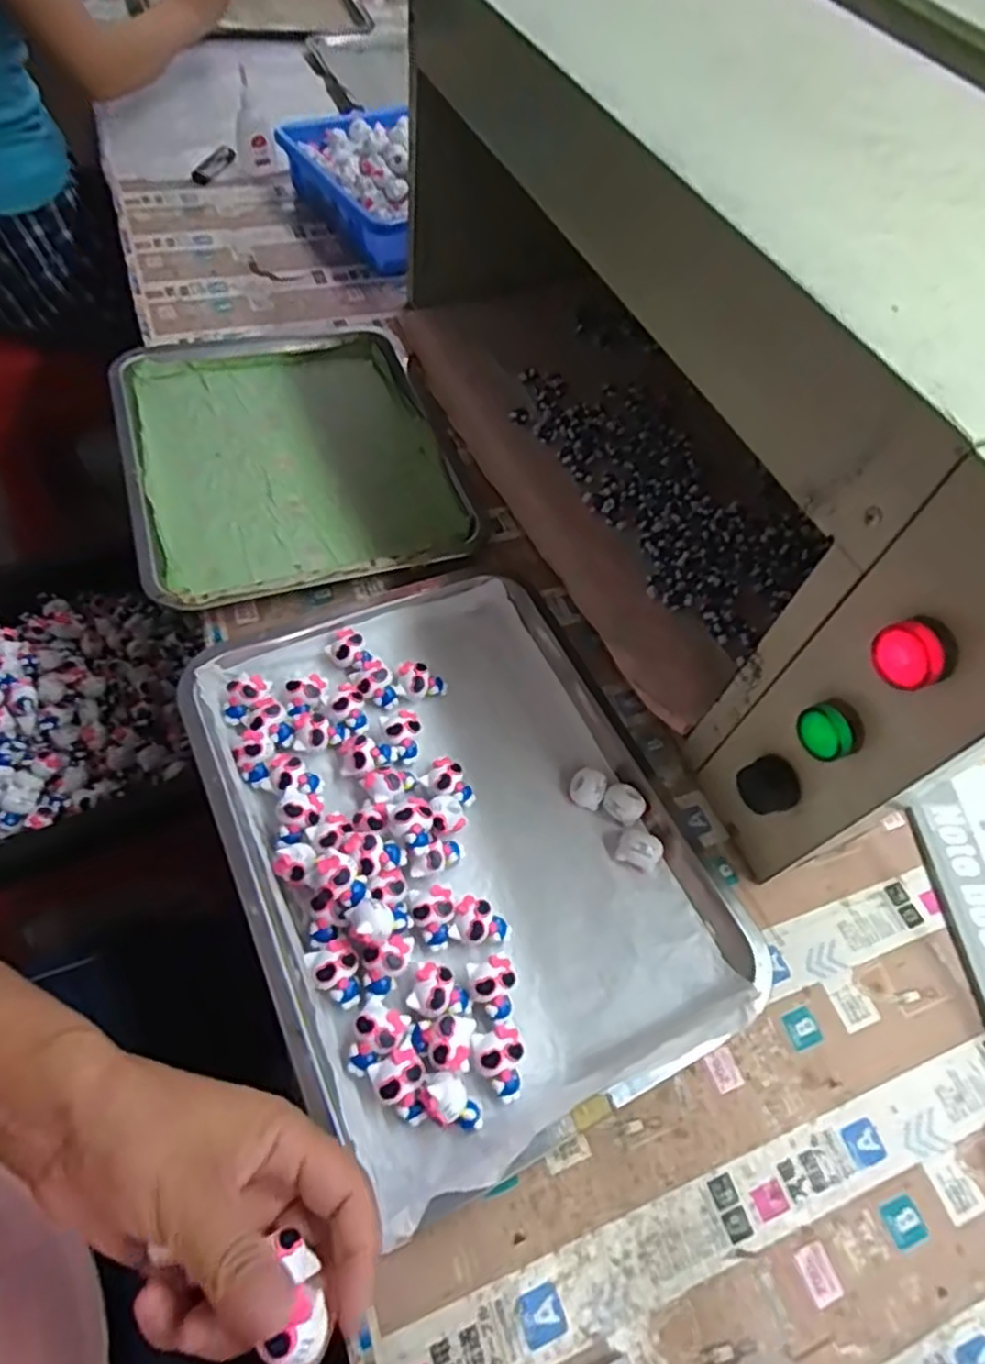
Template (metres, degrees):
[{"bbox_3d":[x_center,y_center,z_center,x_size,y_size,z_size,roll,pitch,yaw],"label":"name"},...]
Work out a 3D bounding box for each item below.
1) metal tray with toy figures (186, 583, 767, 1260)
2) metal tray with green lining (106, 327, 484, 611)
[{"bbox_3d":[-0.019,0.084,0.437,0.263,0.044,0.344,-21,63,-18],"label":"metal tray with toy figures"},{"bbox_3d":[-0.176,-0.207,0.608,0.261,0.028,0.335,-14,61,-15],"label":"metal tray with green lining"}]

